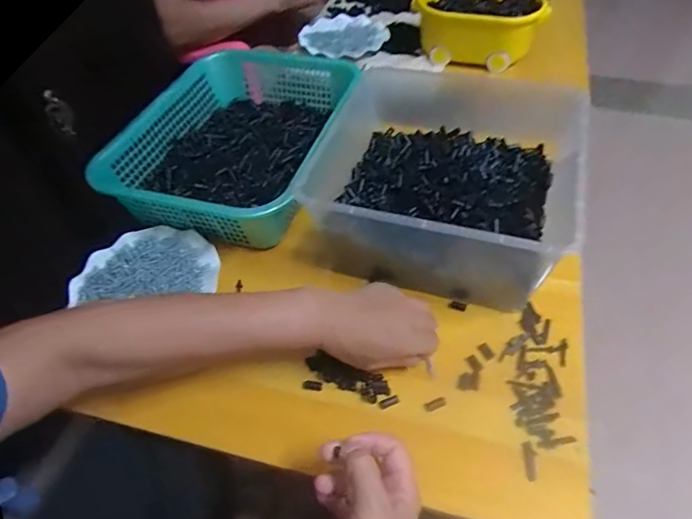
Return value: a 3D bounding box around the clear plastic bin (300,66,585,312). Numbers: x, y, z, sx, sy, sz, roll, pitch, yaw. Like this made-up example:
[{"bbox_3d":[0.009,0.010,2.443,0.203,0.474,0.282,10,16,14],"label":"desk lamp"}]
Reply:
[{"bbox_3d":[0.135,-0.127,0.653,0.298,0.149,0.377,13,51,15],"label":"clear plastic bin"}]

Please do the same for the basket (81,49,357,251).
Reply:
[{"bbox_3d":[-0.160,-0.186,0.738,0.292,0.098,0.377,9,50,11],"label":"basket"}]

